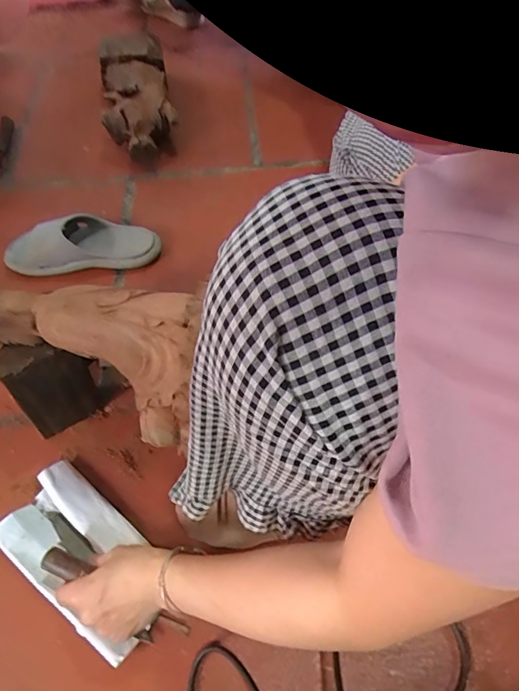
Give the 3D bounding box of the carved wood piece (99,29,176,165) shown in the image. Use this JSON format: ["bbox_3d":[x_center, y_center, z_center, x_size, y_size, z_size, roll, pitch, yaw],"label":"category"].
[{"bbox_3d":[-0.278,-0.566,0.997,0.150,0.092,0.374,-12,58,-6],"label":"carved wood piece"}]

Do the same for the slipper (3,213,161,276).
[{"bbox_3d":[-0.314,-0.190,0.774,0.265,0.051,0.122,-6,57,-3],"label":"slipper"}]

